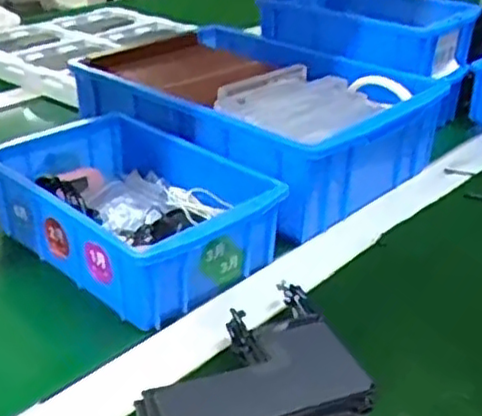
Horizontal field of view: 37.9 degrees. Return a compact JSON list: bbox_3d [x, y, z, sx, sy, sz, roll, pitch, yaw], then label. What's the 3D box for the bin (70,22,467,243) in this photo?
[{"bbox_3d":[0.008,-0.084,0.643,0.296,0.090,0.209,23,35,35],"label":"bin"}]

